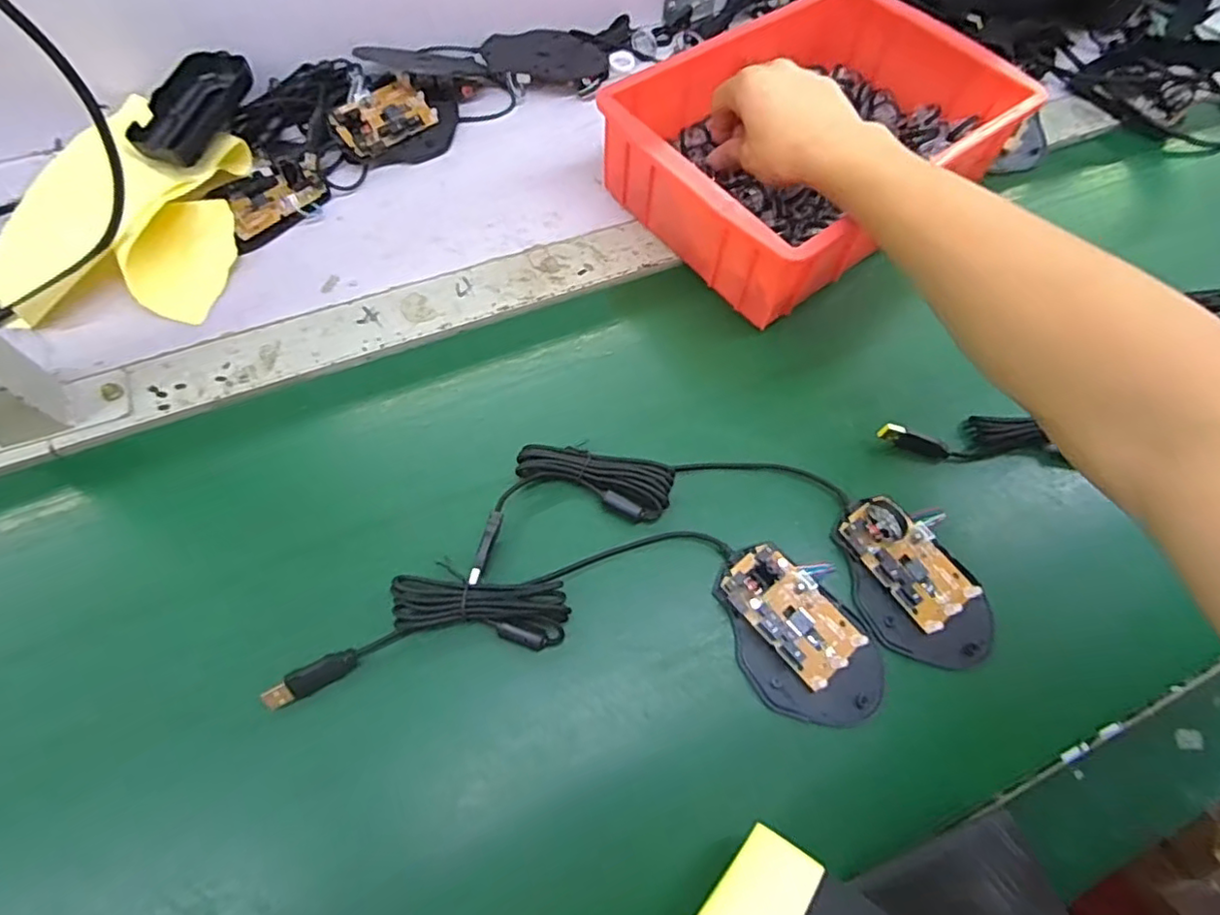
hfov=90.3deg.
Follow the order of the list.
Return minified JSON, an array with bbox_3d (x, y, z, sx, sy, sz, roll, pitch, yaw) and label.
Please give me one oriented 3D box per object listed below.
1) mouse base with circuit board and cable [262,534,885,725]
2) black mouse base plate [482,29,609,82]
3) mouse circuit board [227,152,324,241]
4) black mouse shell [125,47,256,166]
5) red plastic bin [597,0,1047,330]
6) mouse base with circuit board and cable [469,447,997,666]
[{"bbox_3d":[-0.009,0.089,0.343,0.324,0.023,0.100,3,66,-2],"label":"mouse base with circuit board and cable"},{"bbox_3d":[-0.060,-0.377,0.561,0.111,0.013,0.056,-7,65,-6],"label":"black mouse base plate"},{"bbox_3d":[-0.262,-0.207,0.477,0.081,0.016,0.047,-39,72,-19],"label":"mouse circuit board"},{"bbox_3d":[-0.327,-0.272,0.472,0.052,0.018,0.112,17,65,5],"label":"black mouse shell"},{"bbox_3d":[0.153,-0.253,0.477,0.280,0.079,0.205,-35,73,-17],"label":"red plastic bin"},{"bbox_3d":[0.078,0.048,0.368,0.301,0.026,0.110,7,64,0],"label":"mouse base with circuit board and cable"}]

